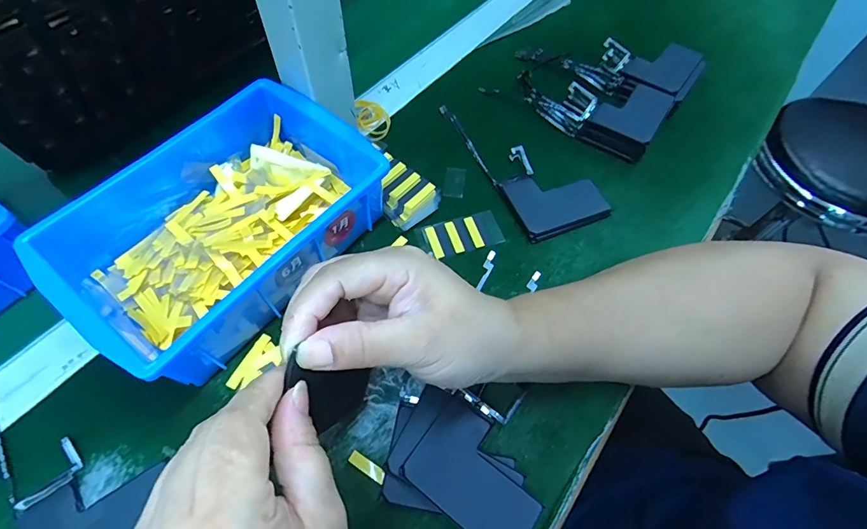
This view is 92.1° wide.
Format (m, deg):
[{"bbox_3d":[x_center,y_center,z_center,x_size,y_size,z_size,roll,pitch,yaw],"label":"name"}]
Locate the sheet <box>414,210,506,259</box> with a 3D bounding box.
[{"bbox_3d":[0.022,-0.025,0.336,0.066,0.004,0.032,-14,62,-11],"label":"sheet"}]

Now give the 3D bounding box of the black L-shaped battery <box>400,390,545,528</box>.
[{"bbox_3d":[0.027,0.121,0.241,0.075,0.004,0.056,35,65,16],"label":"black L-shaped battery"}]

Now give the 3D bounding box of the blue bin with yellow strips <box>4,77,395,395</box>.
[{"bbox_3d":[-0.148,-0.031,0.297,0.146,0.069,0.197,37,65,17],"label":"blue bin with yellow strips"}]

